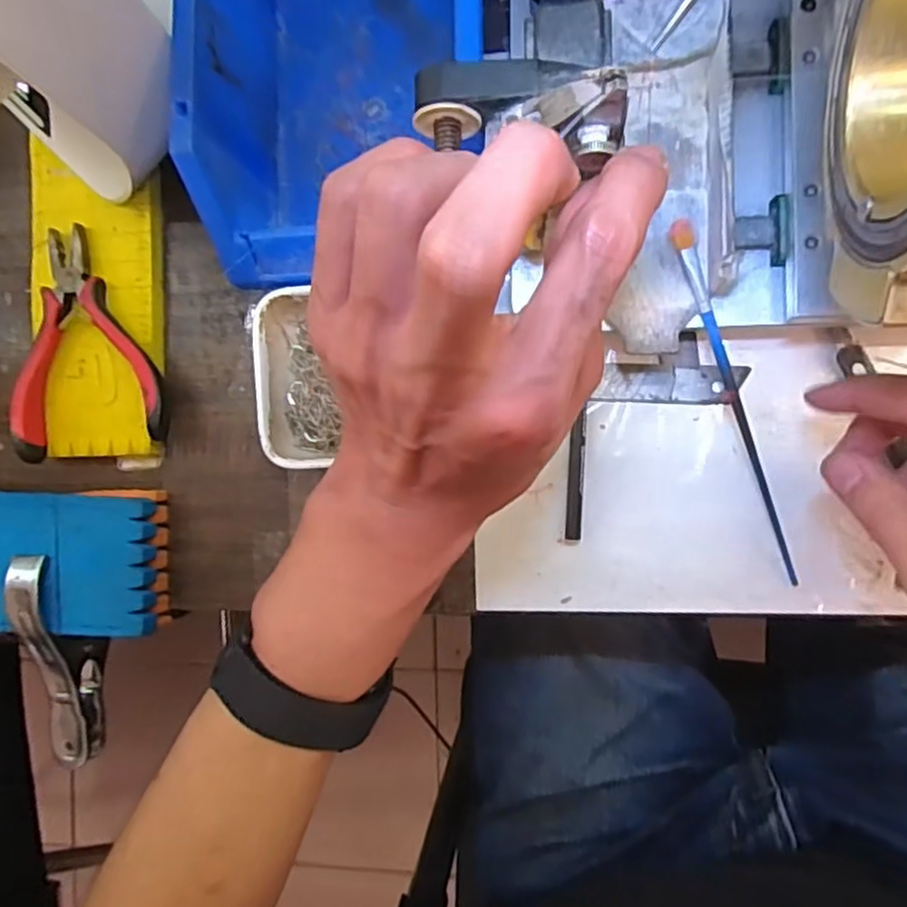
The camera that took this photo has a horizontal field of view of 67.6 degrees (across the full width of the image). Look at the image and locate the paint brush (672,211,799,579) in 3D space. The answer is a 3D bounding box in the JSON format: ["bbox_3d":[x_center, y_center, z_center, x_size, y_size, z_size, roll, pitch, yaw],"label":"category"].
[{"bbox_3d":[0.123,-0.020,0.293,0.008,0.007,0.163,-20,99,9],"label":"paint brush"}]

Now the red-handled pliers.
[{"bbox_3d":[-0.186,-0.057,0.342,0.075,0.016,0.111,-7,87,8],"label":"red-handled pliers"}]

